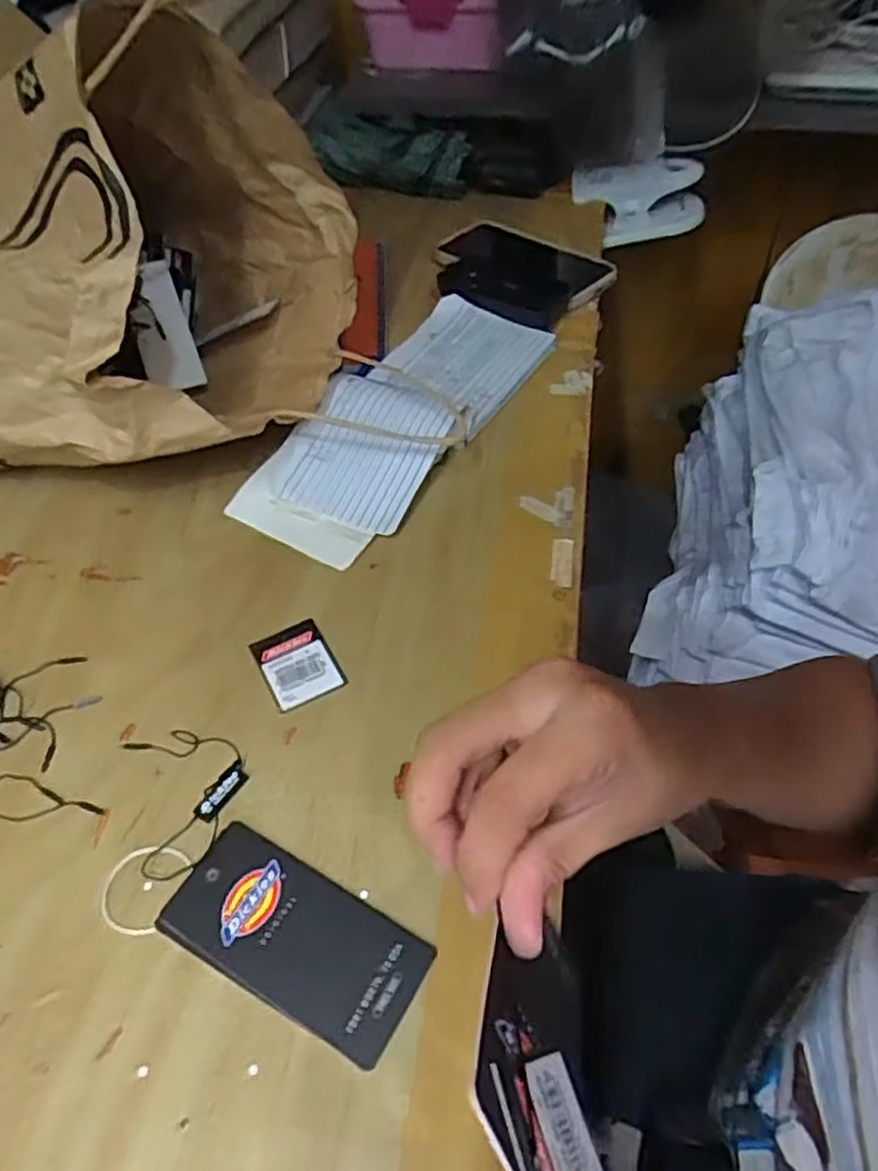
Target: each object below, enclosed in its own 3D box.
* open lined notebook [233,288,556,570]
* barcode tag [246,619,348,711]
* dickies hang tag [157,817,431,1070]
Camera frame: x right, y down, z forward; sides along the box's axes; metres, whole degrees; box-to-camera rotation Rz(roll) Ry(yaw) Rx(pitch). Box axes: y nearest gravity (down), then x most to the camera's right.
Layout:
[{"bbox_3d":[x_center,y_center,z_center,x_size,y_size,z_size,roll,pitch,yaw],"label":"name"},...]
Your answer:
[{"bbox_3d":[-0.021,-0.128,0.520,0.110,0.038,0.276,22,54,21],"label":"open lined notebook"},{"bbox_3d":[-0.076,0.041,0.397,0.037,0.004,0.048,-24,52,-17],"label":"barcode tag"},{"bbox_3d":[-0.060,0.145,0.308,0.110,0.004,0.052,22,53,20],"label":"dickies hang tag"}]

